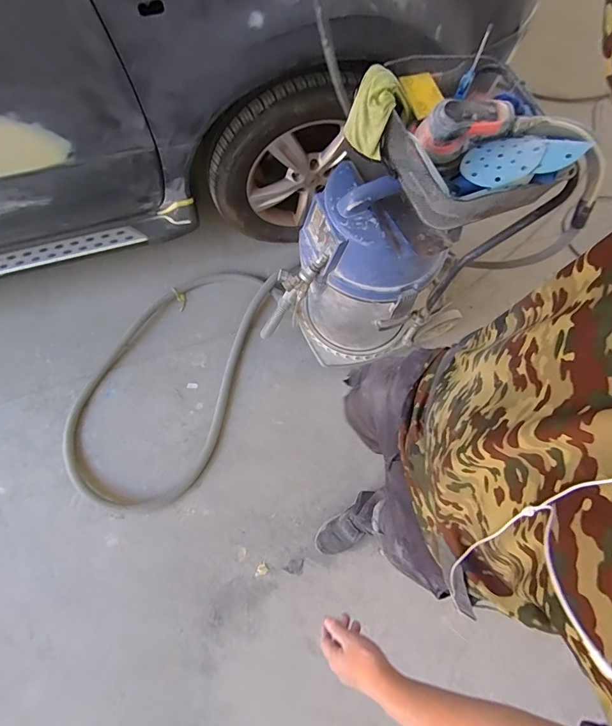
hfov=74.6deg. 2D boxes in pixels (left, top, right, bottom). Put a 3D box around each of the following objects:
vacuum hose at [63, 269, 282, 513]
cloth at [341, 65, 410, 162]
[{"bbox_3d":[-0.511,0.027,1.475,0.526,0.051,0.984,19,74,2],"label":"vacuum hose"},{"bbox_3d":[0.147,-0.520,0.826,0.115,0.125,0.108,37,75,7],"label":"cloth"}]

